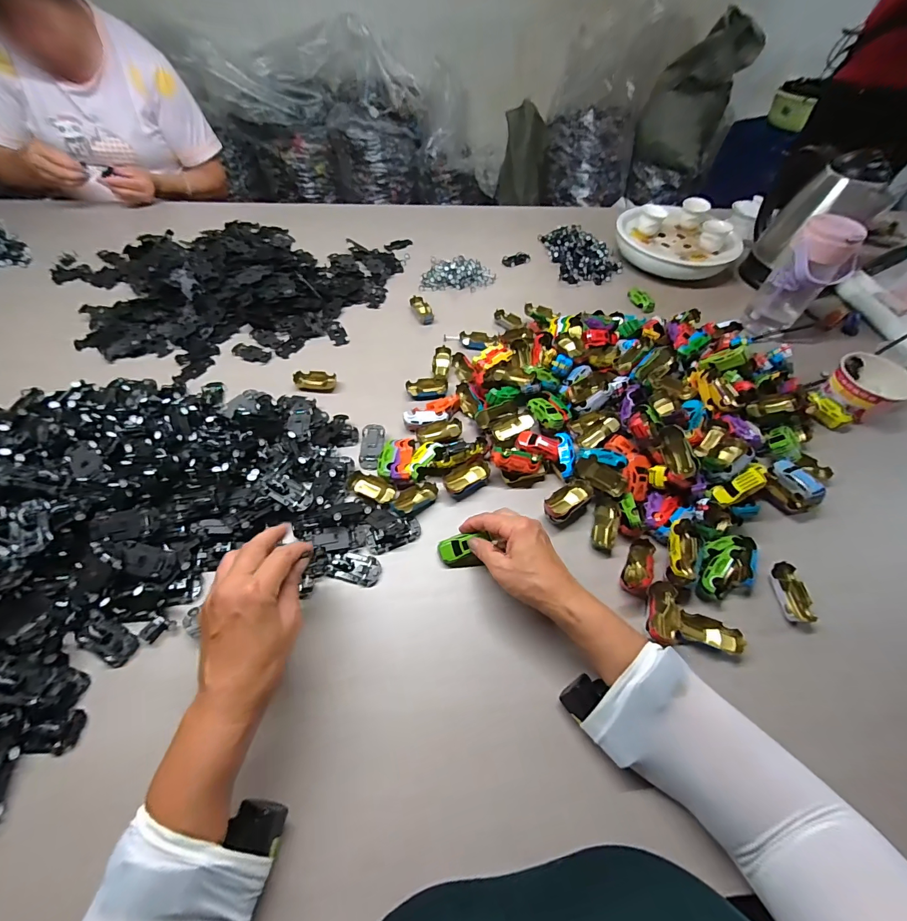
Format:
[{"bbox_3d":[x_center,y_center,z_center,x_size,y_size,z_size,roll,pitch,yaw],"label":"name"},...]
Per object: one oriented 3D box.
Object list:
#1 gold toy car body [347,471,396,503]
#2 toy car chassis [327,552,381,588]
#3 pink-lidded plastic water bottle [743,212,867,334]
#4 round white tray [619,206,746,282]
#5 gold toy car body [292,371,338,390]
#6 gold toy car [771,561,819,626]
[{"bbox_3d":[-0.104,0.035,0.507,0.071,0.021,0.030,25,59,15],"label":"gold toy car body"},{"bbox_3d":[-0.113,0.120,0.446,0.060,0.013,0.033,10,57,6],"label":"toy car chassis"},{"bbox_3d":[0.575,-0.297,0.653,0.097,0.168,0.074,38,61,20],"label":"pink-lidded plastic water bottle"},{"bbox_3d":[0.471,-0.469,0.833,0.183,0.075,0.240,-30,62,-22],"label":"round white tray"},{"bbox_3d":[-0.211,-0.124,0.606,0.060,0.018,0.027,-2,55,-6],"label":"gold toy car body"},{"bbox_3d":[0.377,0.147,0.442,0.026,0.015,0.063,3,56,2],"label":"gold toy car"}]

